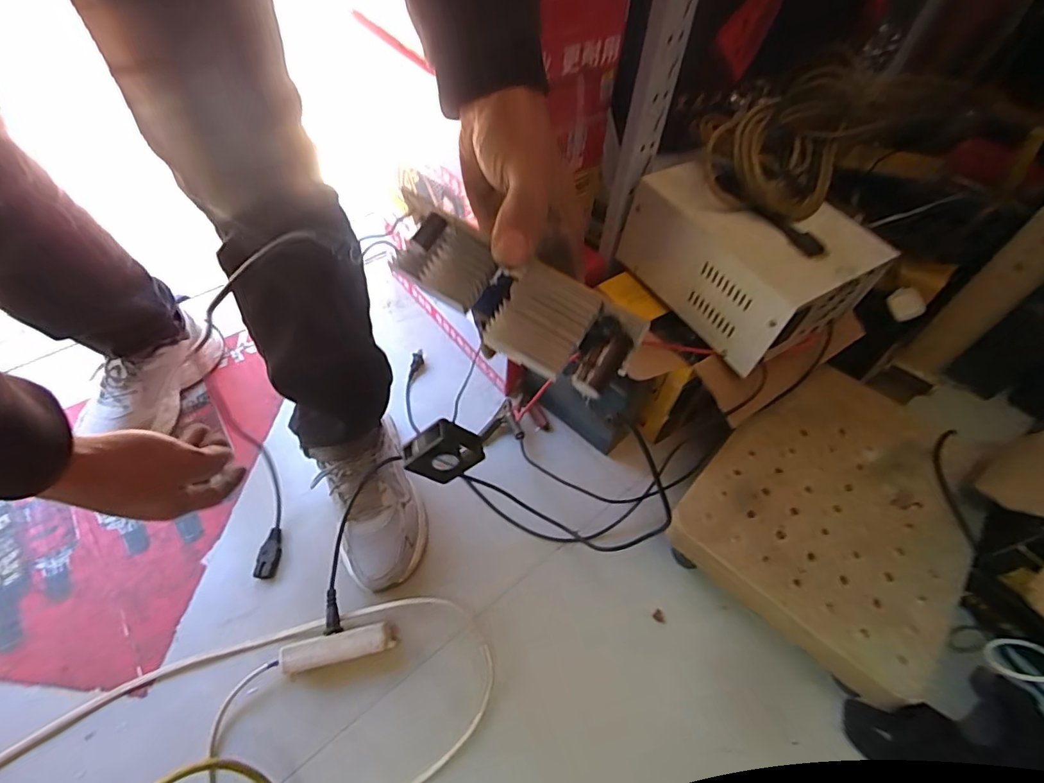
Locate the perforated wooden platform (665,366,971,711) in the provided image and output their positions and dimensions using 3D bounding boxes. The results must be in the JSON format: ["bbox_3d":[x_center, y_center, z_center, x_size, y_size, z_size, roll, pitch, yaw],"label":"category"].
[{"bbox_3d":[0.425,0.147,0.673,0.305,0.074,0.425,35,59,21],"label":"perforated wooden platform"}]

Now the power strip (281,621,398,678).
[{"bbox_3d":[-0.213,0.300,0.583,0.123,0.044,0.031,-9,54,-10],"label":"power strip"}]

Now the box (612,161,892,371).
[{"bbox_3d":[0.301,-0.190,0.680,0.207,0.140,0.272,-27,59,-21],"label":"box"}]

